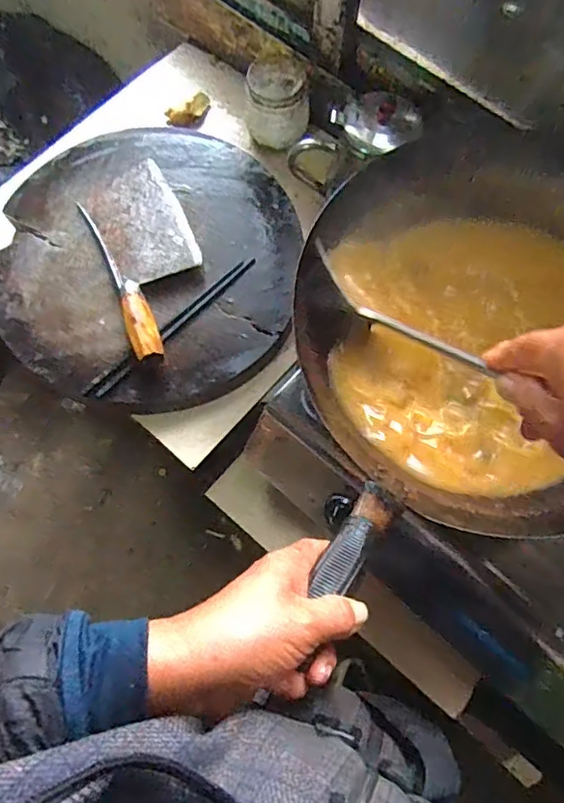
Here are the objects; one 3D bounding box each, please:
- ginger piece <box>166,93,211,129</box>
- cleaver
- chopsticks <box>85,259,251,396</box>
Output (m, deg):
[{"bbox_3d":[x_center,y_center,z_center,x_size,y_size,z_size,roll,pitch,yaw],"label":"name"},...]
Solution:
[{"bbox_3d":[-0.123,-0.391,0.760,0.070,0.026,0.031,-37,77,-11],"label":"ginger piece"},{"bbox_3d":[-0.151,-0.171,0.634,0.107,0.041,0.248,-23,75,-8],"label":"cleaver"},{"bbox_3d":[-0.120,-0.086,0.621,0.238,0.013,0.020,-43,78,-13],"label":"chopsticks"}]

